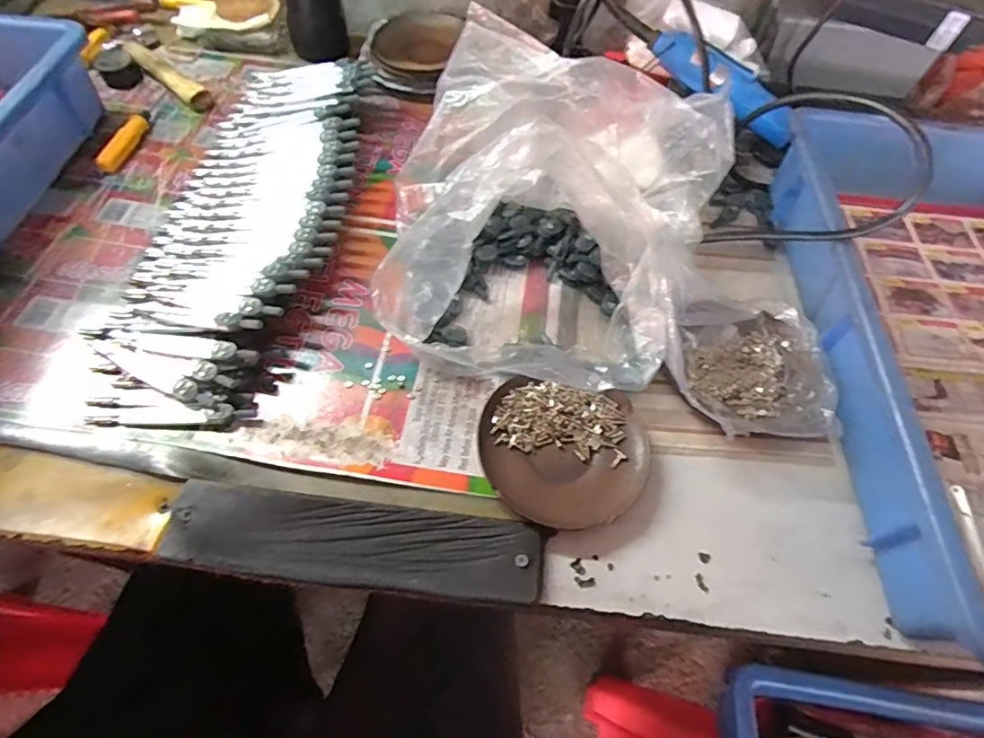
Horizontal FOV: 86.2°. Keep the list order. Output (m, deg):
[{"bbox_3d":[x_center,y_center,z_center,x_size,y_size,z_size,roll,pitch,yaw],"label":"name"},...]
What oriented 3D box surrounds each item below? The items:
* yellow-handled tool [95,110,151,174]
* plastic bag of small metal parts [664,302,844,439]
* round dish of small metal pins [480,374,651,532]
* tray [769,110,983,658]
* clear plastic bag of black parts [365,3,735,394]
[{"bbox_3d":[-0.346,-0.216,0.495,0.019,0.012,0.079,9,58,2],"label":"yellow-handled tool"},{"bbox_3d":[0.184,-0.001,0.387,0.119,0.044,0.129,10,58,3],"label":"plastic bag of small metal parts"},{"bbox_3d":[0.049,0.058,0.358,0.111,0.016,0.099,10,58,3],"label":"round dish of small metal pins"},{"bbox_3d":[0.384,-0.023,0.394,0.292,0.078,0.438,5,58,0],"label":"tray"},{"bbox_3d":[0.039,-0.128,0.415,0.249,0.109,0.282,18,59,8],"label":"clear plastic bag of black parts"}]

